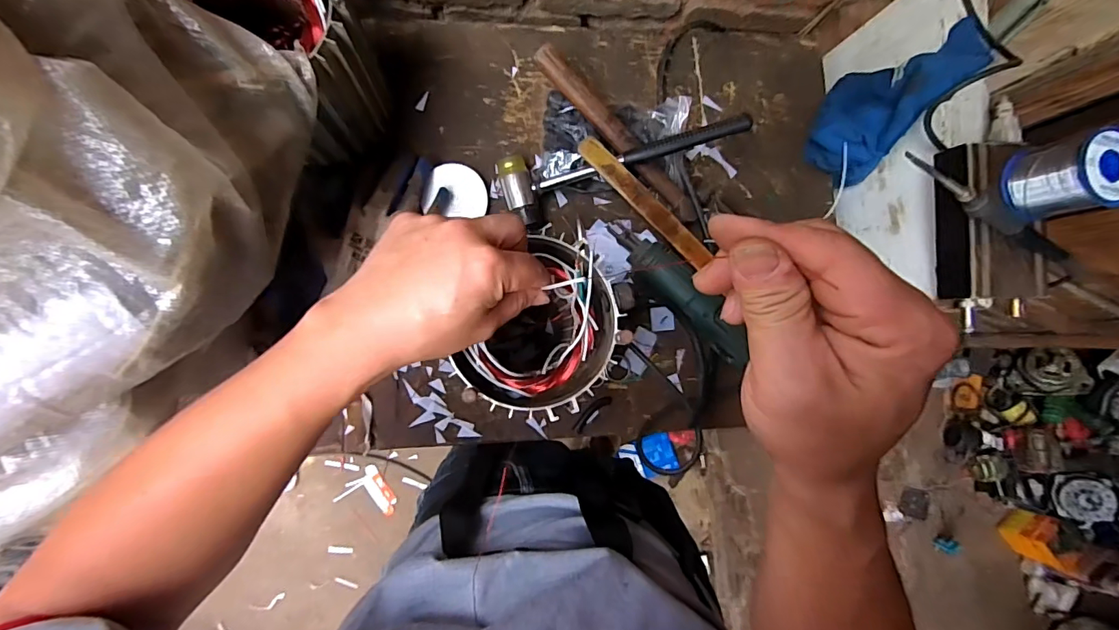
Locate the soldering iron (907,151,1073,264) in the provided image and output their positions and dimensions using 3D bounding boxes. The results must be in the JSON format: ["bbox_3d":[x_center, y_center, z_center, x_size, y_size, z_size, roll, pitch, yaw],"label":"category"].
[{"bbox_3d":[0.386,-0.095,0.438,0.189,0.017,0.025,25,84,-6],"label":"soldering iron"}]

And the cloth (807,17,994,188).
[{"bbox_3d":[0.362,-0.235,0.546,0.083,0.139,0.138,30,83,-5],"label":"cloth"}]

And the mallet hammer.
[{"bbox_3d":[0.067,-0.158,0.519,0.263,0.033,0.076,-12,88,10],"label":"mallet hammer"}]

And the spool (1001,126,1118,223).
[{"bbox_3d":[0.443,-0.120,0.426,0.062,0.071,0.062,0,87,-8],"label":"spool"}]

